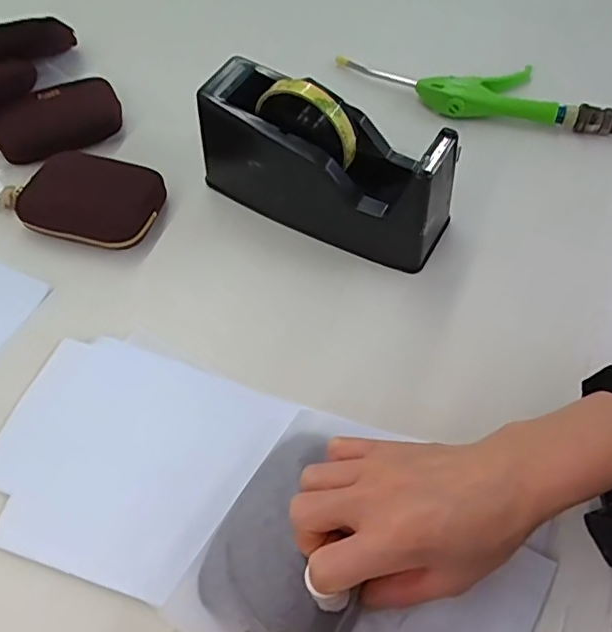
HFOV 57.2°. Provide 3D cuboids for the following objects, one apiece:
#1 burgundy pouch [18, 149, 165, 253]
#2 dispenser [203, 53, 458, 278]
[{"bbox_3d":[-0.181,-0.097,0.471,0.115,0.027,0.080,15,59,9],"label":"burgundy pouch"},{"bbox_3d":[0.016,-0.120,0.442,0.203,0.115,0.069,26,61,15],"label":"dispenser"}]

